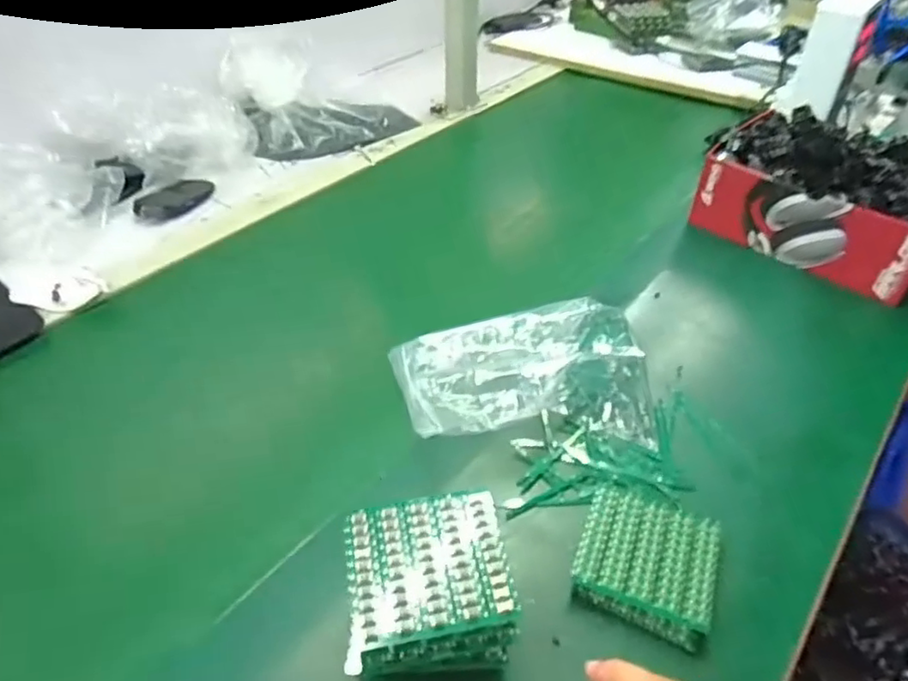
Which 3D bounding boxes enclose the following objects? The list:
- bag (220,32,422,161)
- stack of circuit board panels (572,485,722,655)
[{"bbox_3d":[-0.202,-0.376,0.952,0.251,0.131,0.156,-25,48,-24],"label":"bag"},{"bbox_3d":[0.133,0.148,0.427,0.087,0.021,0.093,16,45,17],"label":"stack of circuit board panels"}]

